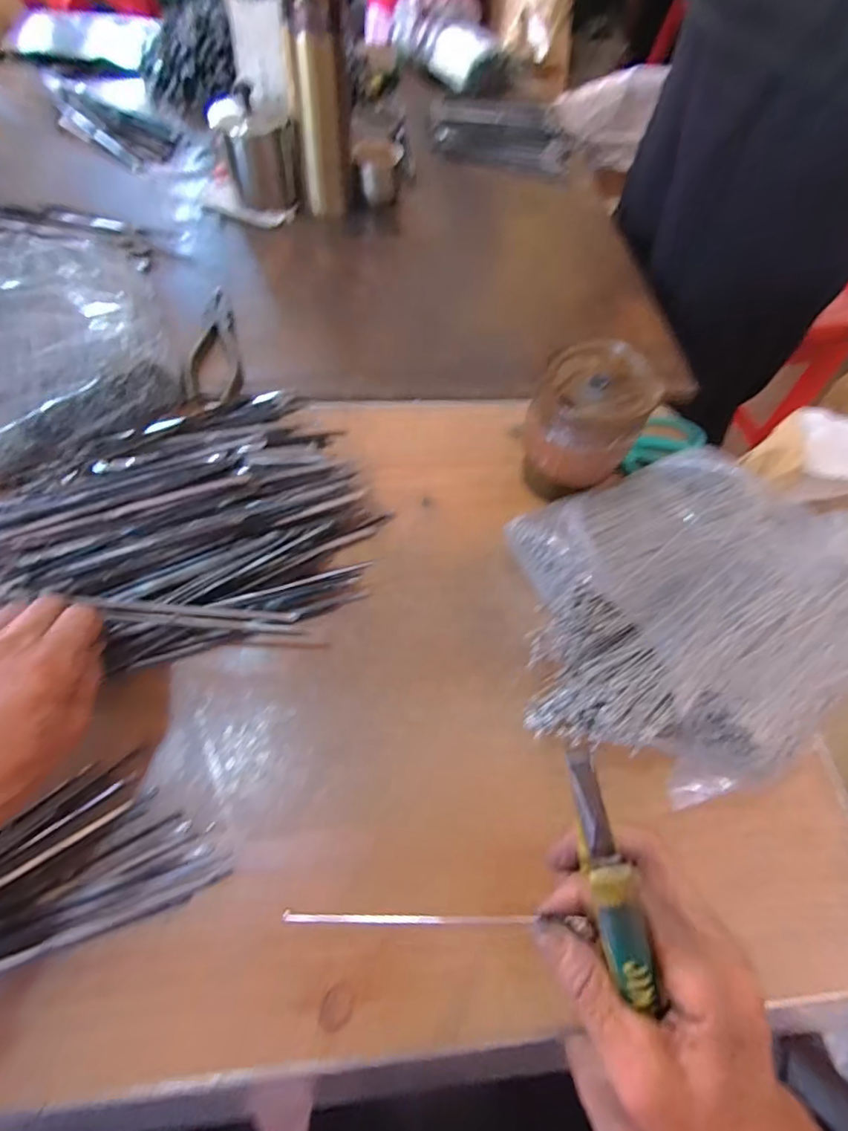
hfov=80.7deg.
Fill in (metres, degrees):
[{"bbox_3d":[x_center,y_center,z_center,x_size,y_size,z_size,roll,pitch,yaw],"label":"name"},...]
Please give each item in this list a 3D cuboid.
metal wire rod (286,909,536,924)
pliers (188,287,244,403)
[{"bbox_3d":[-0.008,0.207,0.293,0.143,0.005,0.006,3,62,-3],"label":"metal wire rod"},{"bbox_3d":[-0.199,-0.213,0.484,0.045,0.014,0.157,-6,62,-7],"label":"pliers"}]

